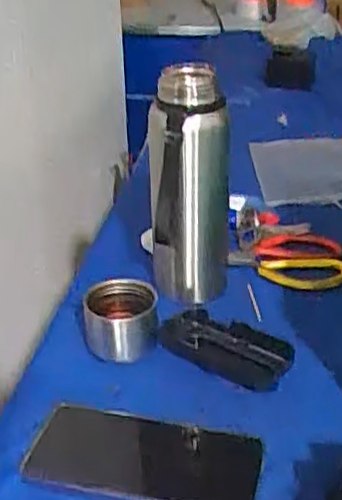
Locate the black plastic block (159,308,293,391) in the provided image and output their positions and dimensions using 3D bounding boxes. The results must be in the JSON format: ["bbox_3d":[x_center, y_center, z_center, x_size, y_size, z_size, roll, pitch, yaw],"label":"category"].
[{"bbox_3d":[0.045,0.083,0.602,0.115,0.025,0.043,15,30,29],"label":"black plastic block"}]

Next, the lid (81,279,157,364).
[{"bbox_3d":[-0.044,0.060,0.611,0.064,0.044,0.056,-2,26,-4],"label":"lid"}]

